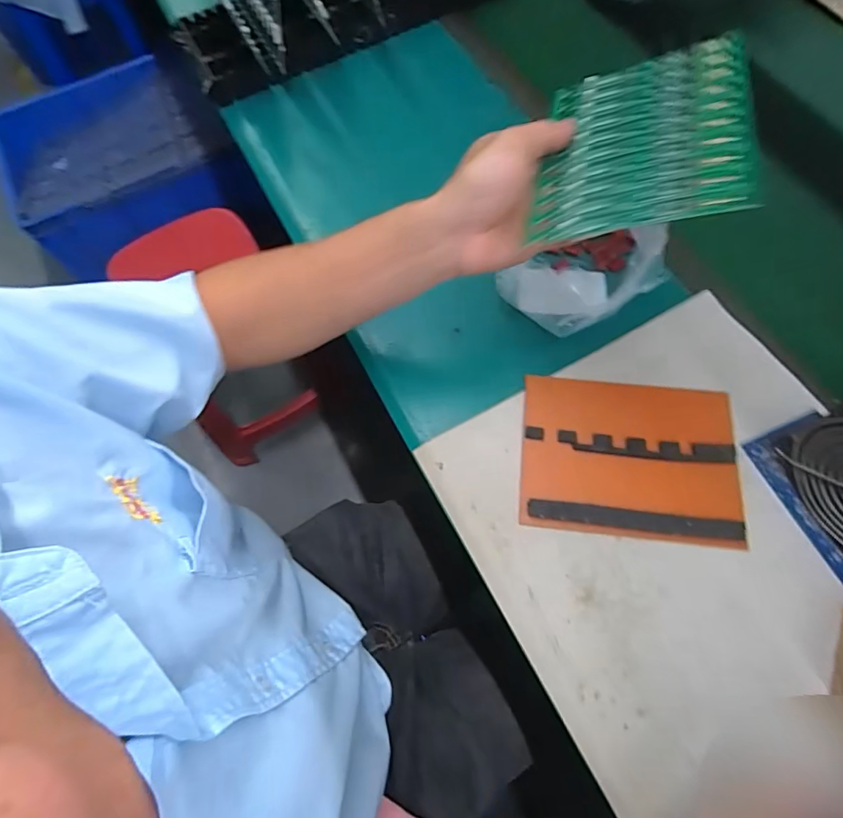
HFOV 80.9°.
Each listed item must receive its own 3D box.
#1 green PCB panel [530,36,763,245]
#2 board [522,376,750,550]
[{"bbox_3d":[0.137,-0.172,0.316,0.119,0.007,0.153,-1,63,27],"label":"green PCB panel"},{"bbox_3d":[0.170,0.039,0.409,0.168,0.008,0.131,6,67,5],"label":"board"}]

